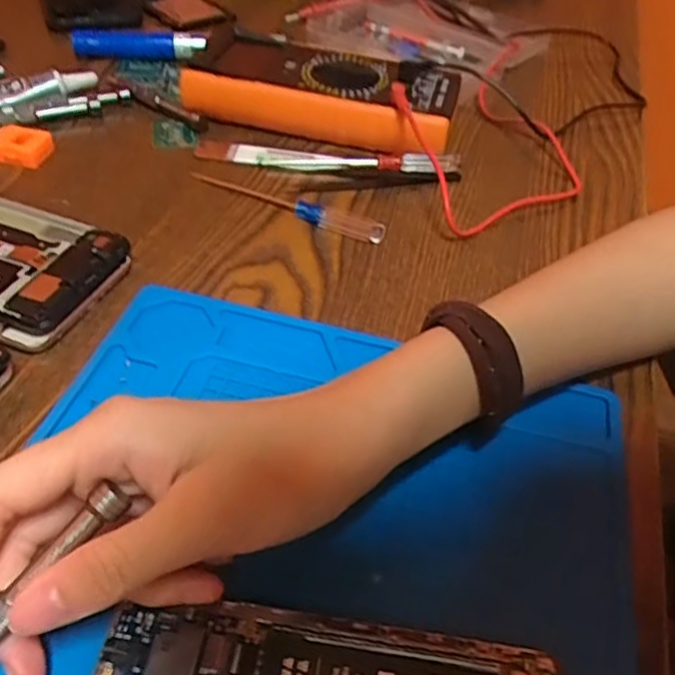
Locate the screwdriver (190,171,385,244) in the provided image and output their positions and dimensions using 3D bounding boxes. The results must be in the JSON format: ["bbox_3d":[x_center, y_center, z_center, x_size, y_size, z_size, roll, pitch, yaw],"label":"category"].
[{"bbox_3d":[-0.031,-0.079,0.384,0.125,0.012,0.009,23,47,16],"label":"screwdriver"}]

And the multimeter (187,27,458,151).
[{"bbox_3d":[-0.012,-0.165,0.451,0.179,0.038,0.092,14,46,7],"label":"multimeter"}]

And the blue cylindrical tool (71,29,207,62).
[{"bbox_3d":[-0.148,-0.221,0.501,0.099,0.019,0.015,6,45,-1],"label":"blue cylindrical tool"}]

